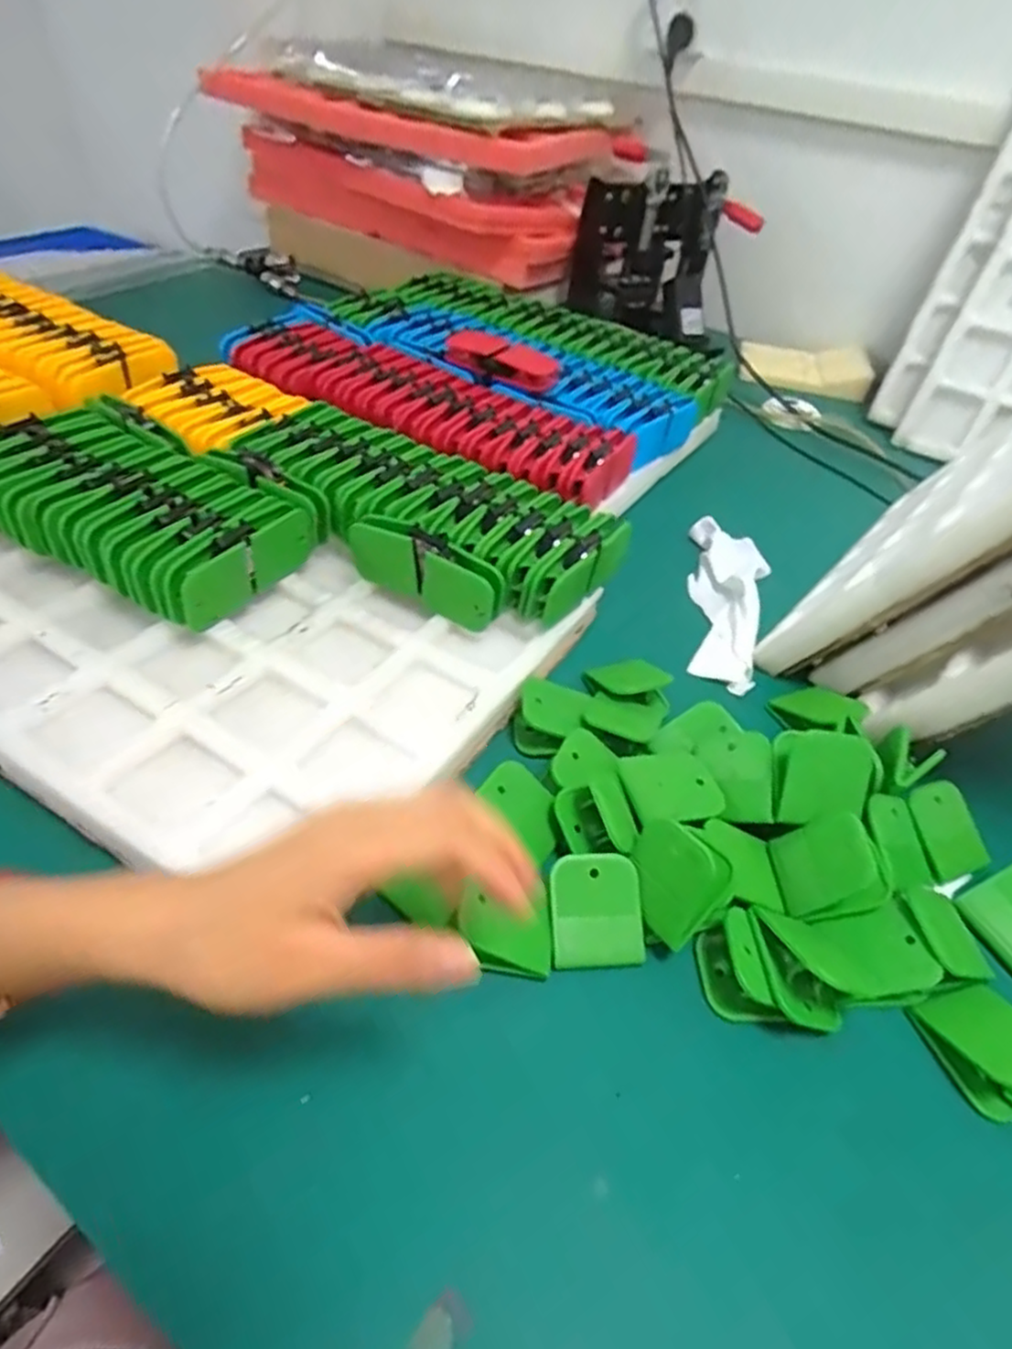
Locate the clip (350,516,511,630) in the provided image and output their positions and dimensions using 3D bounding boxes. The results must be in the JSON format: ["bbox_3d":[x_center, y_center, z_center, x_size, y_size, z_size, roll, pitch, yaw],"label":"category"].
[{"bbox_3d":[-0.057,-0.074,0.507,0.121,0.053,0.025,26,47,19],"label":"clip"}]

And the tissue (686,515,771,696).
[{"bbox_3d":[0.181,-0.067,0.597,0.063,0.027,0.201,15,44,9],"label":"tissue"}]

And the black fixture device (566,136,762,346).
[{"bbox_3d":[0.197,-0.551,0.934,0.214,0.187,0.102,8,44,2],"label":"black fixture device"}]

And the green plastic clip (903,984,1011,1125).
[{"bbox_3d":[0.237,0.179,0.348,0.046,0.026,0.053,-11,46,-18],"label":"green plastic clip"}]

